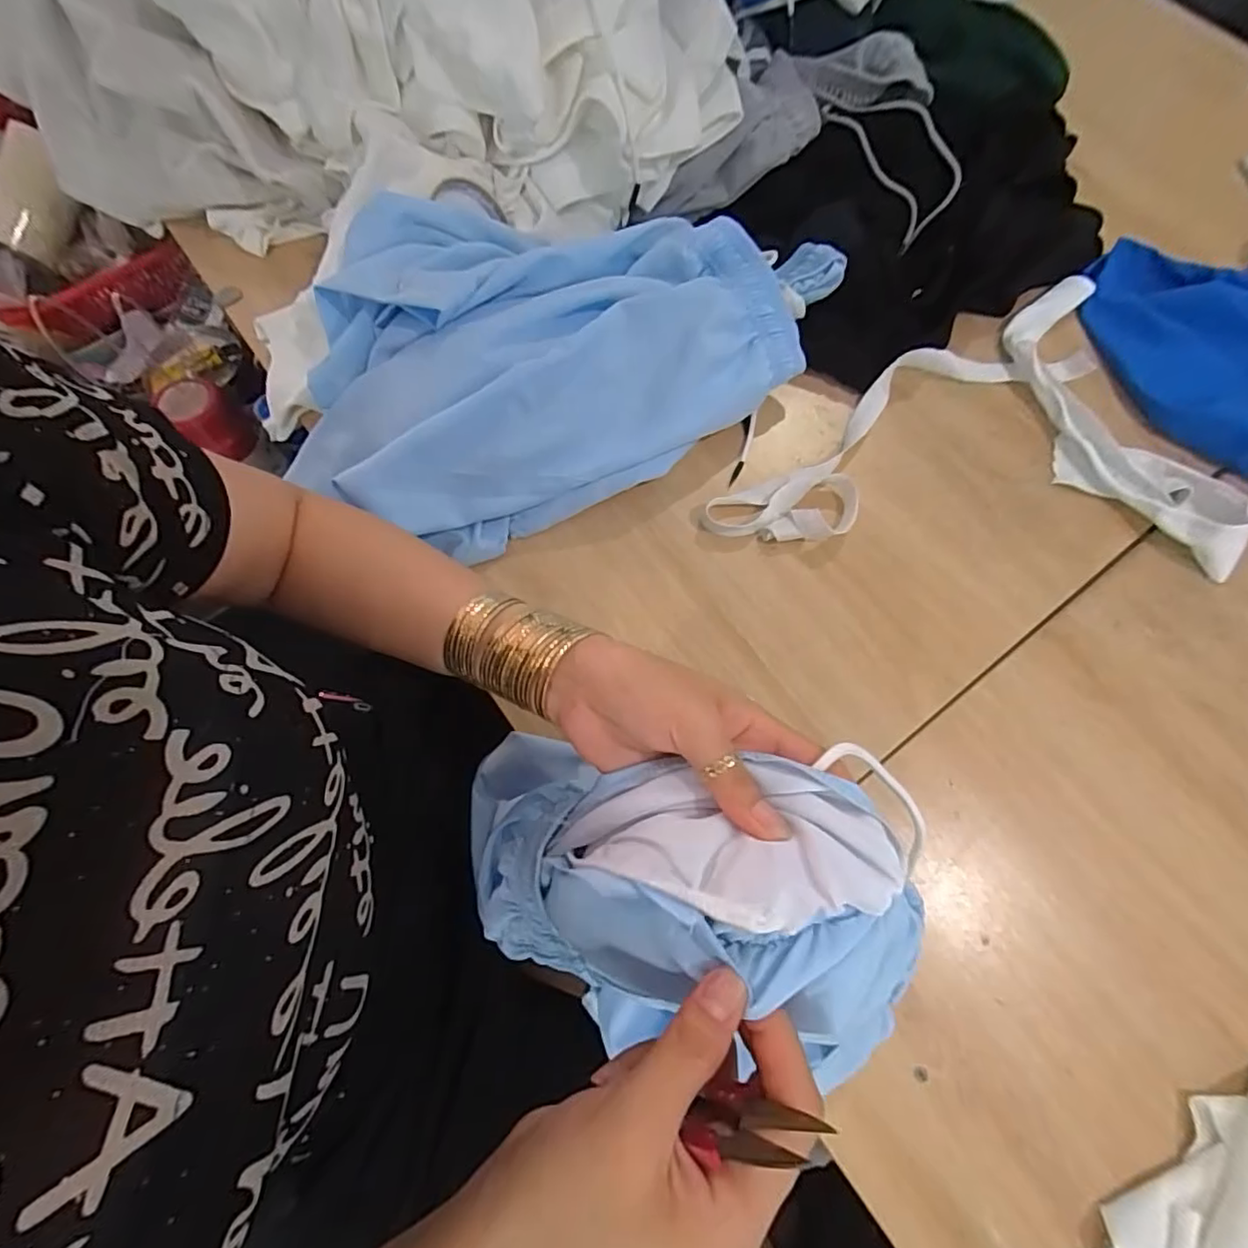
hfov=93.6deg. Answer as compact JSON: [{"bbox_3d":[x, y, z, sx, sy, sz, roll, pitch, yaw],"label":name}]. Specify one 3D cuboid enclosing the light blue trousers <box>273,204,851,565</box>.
[{"bbox_3d":[-0.042,-0.233,0.492,0.442,0.098,0.263,-20,72,-7],"label":"light blue trousers"}]

